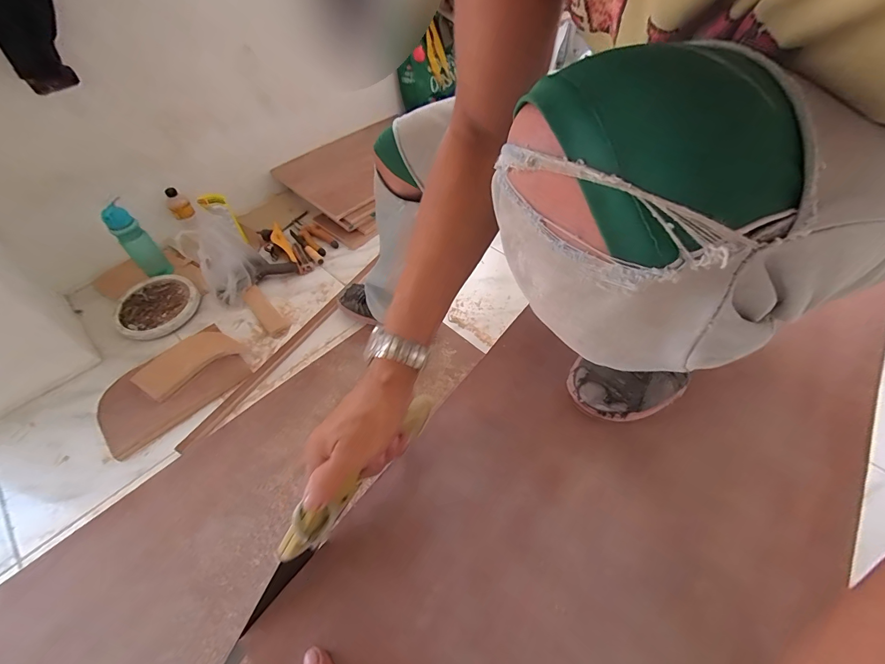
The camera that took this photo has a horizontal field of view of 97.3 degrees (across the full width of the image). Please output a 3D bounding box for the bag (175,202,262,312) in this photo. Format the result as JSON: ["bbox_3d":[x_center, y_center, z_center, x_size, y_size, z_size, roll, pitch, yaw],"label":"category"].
[{"bbox_3d":[-0.605,-0.210,1.069,0.157,0.175,0.243,-33,56,-22],"label":"bag"}]

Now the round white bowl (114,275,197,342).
[{"bbox_3d":[-0.762,-0.069,1.037,0.199,0.052,0.194,-1,50,2],"label":"round white bowl"}]

